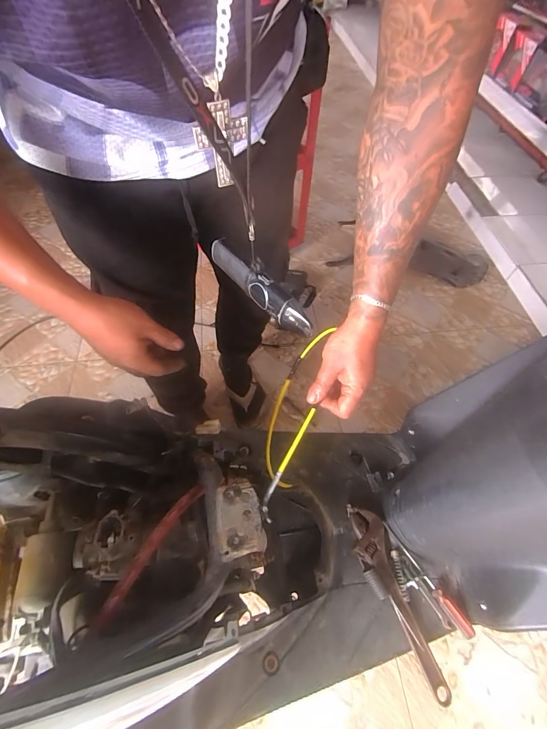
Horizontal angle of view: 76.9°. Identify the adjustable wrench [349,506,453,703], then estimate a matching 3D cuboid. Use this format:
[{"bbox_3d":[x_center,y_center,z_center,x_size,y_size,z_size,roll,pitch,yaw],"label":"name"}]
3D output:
[{"bbox_3d":[0.200,0.390,0.579,0.062,0.017,0.283,-12,59,-10],"label":"adjustable wrench"}]

